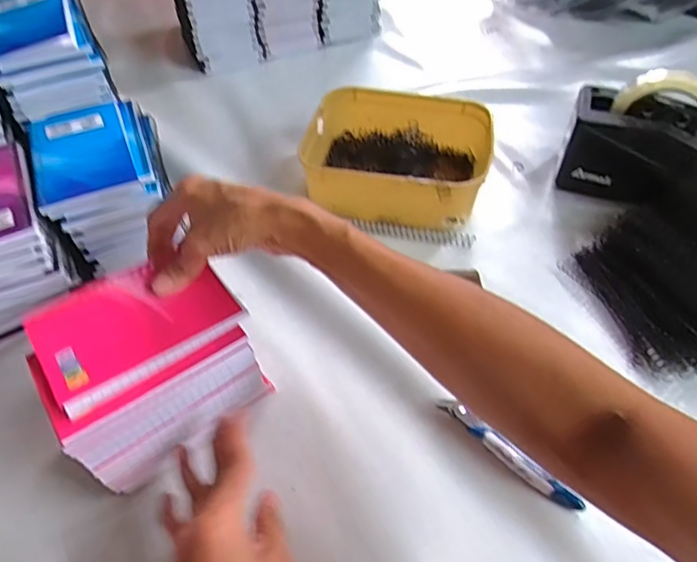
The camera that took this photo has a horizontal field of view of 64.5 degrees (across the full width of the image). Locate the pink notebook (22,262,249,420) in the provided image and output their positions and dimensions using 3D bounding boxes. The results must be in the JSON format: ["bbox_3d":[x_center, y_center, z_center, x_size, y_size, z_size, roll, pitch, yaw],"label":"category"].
[{"bbox_3d":[-0.149,0.026,0.389,0.129,0.011,0.089,-32,55,-24],"label":"pink notebook"}]

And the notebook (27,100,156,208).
[{"bbox_3d":[-0.237,-0.121,0.502,0.096,0.013,0.133,-17,51,-15],"label":"notebook"}]

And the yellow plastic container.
[{"bbox_3d":[0.050,-0.134,0.610,0.188,0.065,0.169,11,50,11],"label":"yellow plastic container"}]

